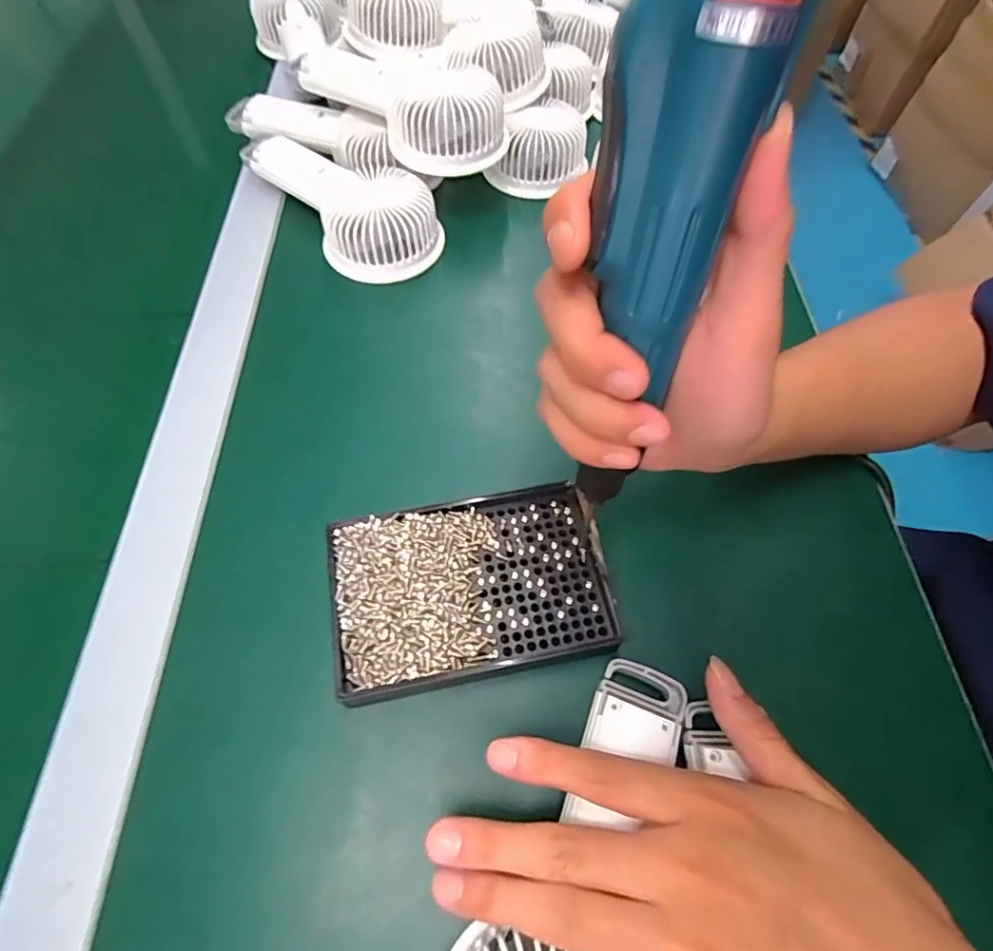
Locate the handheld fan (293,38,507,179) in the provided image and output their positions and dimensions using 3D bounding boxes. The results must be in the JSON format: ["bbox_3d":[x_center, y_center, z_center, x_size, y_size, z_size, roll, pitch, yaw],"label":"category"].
[{"bbox_3d":[-0.064,-0.291,0.412,0.166,0.042,0.098,34,66,16],"label":"handheld fan"}]

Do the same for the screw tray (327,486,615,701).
[{"bbox_3d":[-0.014,0.053,0.272,0.136,0.012,0.090,-10,62,-7],"label":"screw tray"}]

